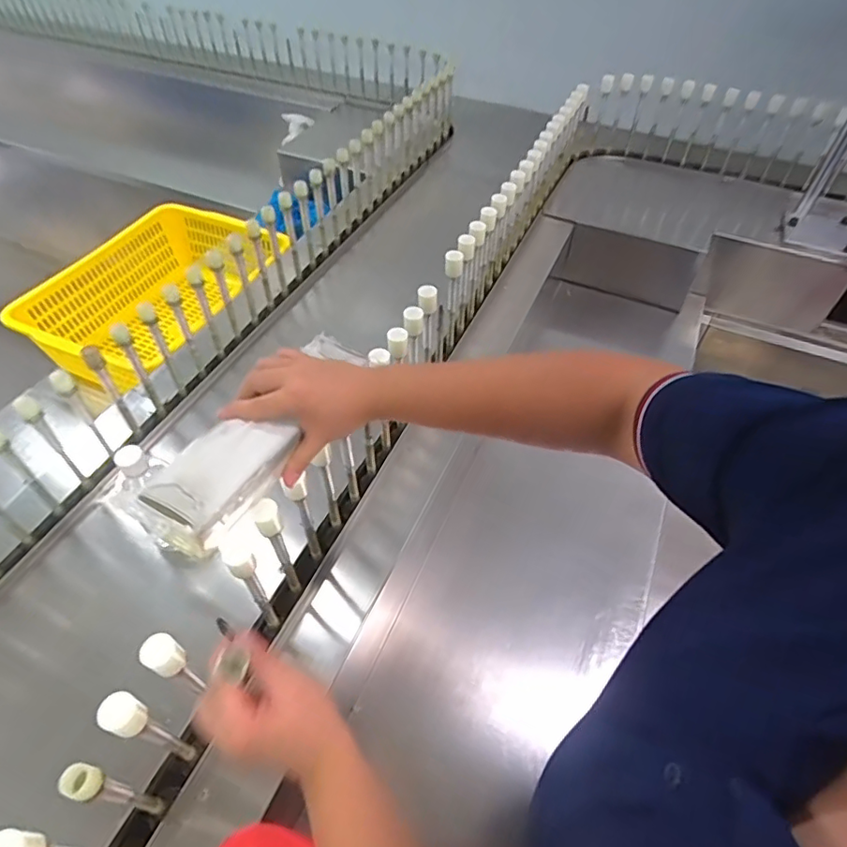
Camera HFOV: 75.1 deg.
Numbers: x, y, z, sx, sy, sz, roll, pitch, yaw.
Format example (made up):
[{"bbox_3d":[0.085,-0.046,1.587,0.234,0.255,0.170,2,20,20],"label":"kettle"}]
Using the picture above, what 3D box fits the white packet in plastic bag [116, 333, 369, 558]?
[{"bbox_3d":[-0.145,0.007,0.512,0.077,0.048,0.269,20,46,14],"label":"white packet in plastic bag"}]

